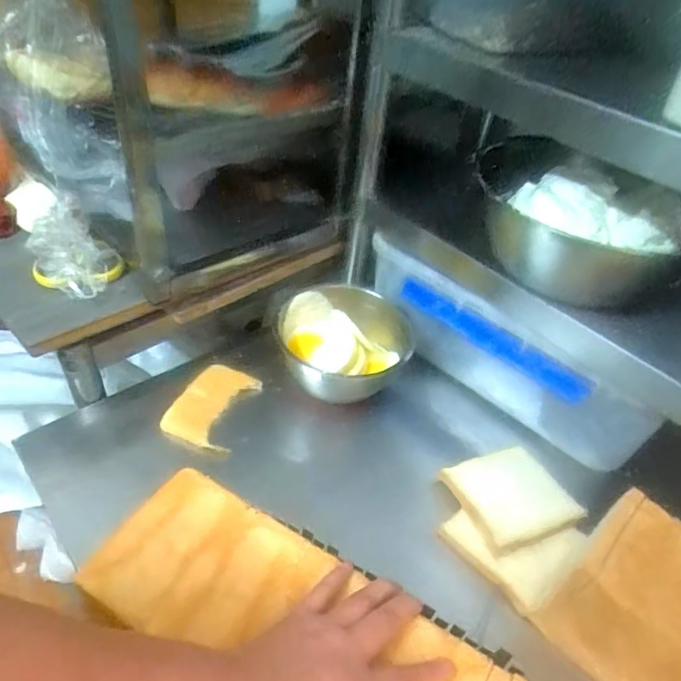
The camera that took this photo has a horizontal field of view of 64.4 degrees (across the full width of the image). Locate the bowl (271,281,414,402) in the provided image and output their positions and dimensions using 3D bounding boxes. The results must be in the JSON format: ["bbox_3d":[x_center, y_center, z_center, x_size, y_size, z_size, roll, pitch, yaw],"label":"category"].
[{"bbox_3d":[0.001,0.015,0.709,0.171,0.089,0.164,9,42,2],"label":"bowl"}]

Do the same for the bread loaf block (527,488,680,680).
[{"bbox_3d":[0.288,0.246,0.479,0.119,0.107,0.160,-30,54,-35],"label":"bread loaf block"}]

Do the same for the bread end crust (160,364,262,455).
[{"bbox_3d":[-0.157,0.080,0.665,0.082,0.018,0.118,16,42,9],"label":"bread end crust"}]

